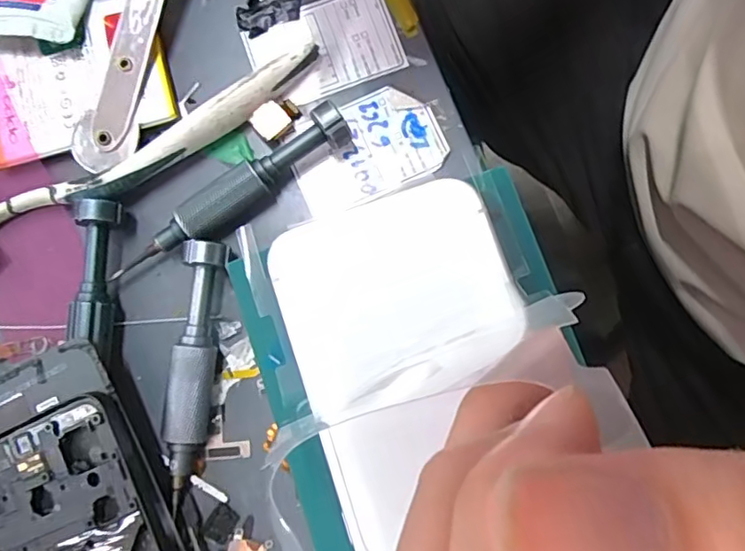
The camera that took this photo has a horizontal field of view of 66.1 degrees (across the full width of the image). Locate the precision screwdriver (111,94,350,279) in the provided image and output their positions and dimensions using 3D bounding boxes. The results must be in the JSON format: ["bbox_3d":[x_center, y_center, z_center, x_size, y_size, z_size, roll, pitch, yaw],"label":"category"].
[{"bbox_3d":[-0.054,-0.030,0.216,0.101,0.016,0.016,-35,81,-1],"label":"precision screwdriver"}]

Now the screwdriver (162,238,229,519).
[{"bbox_3d":[-0.065,0.034,0.209,0.015,0.018,0.090,4,82,5],"label":"screwdriver"}]

